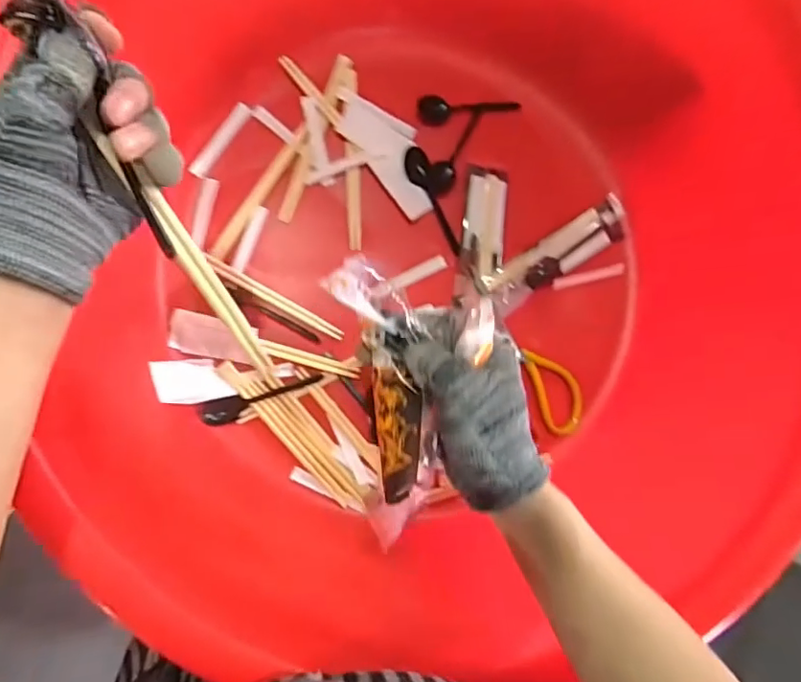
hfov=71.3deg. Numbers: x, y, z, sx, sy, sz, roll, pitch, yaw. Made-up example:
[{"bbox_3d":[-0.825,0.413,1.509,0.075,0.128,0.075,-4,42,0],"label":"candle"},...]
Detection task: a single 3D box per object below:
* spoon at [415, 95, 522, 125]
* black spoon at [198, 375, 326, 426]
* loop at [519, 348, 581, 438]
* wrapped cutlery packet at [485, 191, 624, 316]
[{"bbox_3d":[0.078,-0.263,0.631,0.123,0.021,0.031,-11,91,-23],"label":"spoon"},{"bbox_3d":[-0.138,0.060,0.565,0.121,0.023,0.027,-13,91,-10],"label":"black spoon"},{"bbox_3d":[0.174,0.052,0.622,0.049,0.019,0.100,-21,91,-11],"label":"loop"},{"bbox_3d":[0.179,-0.096,0.631,0.185,0.025,0.047,-33,94,-9],"label":"wrapped cutlery packet"}]

